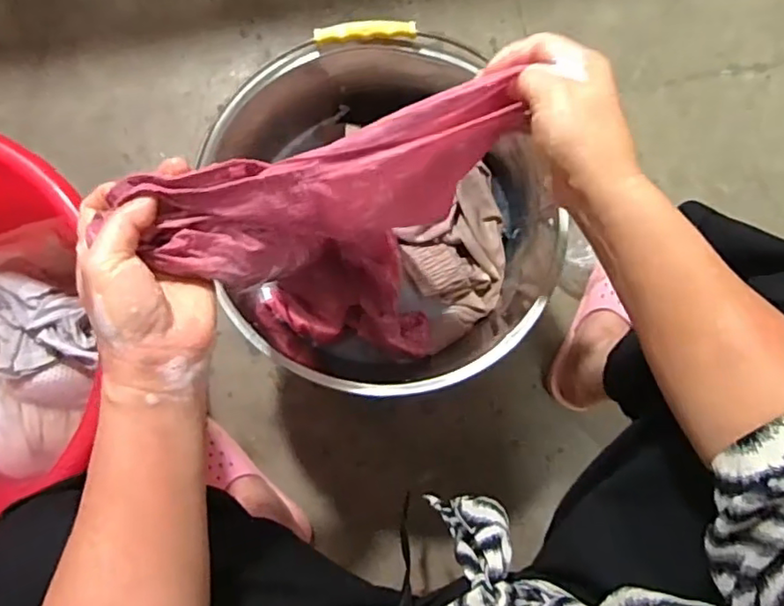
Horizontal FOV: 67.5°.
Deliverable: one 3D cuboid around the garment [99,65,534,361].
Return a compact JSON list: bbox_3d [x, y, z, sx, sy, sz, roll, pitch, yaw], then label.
[{"bbox_3d":[-0.026,-0.029,0.496,0.237,0.300,0.159,-20,88,-3],"label":"garment"}]

